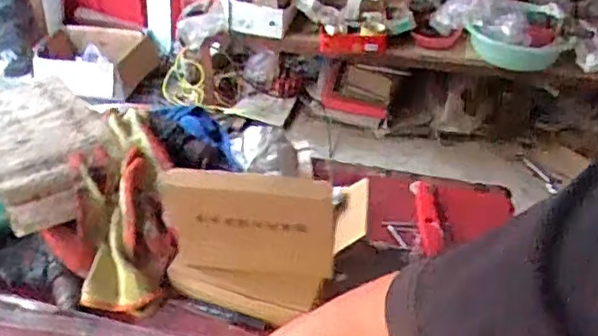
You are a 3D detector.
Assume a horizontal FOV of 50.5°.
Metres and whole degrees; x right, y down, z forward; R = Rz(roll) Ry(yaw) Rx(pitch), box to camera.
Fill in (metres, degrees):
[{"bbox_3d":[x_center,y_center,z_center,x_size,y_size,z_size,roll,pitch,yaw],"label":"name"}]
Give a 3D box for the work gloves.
[{"bbox_3d":[-0.237,0.037,0.829,0.162,0.062,0.298,-4,63,-3],"label":"work gloves"}]

